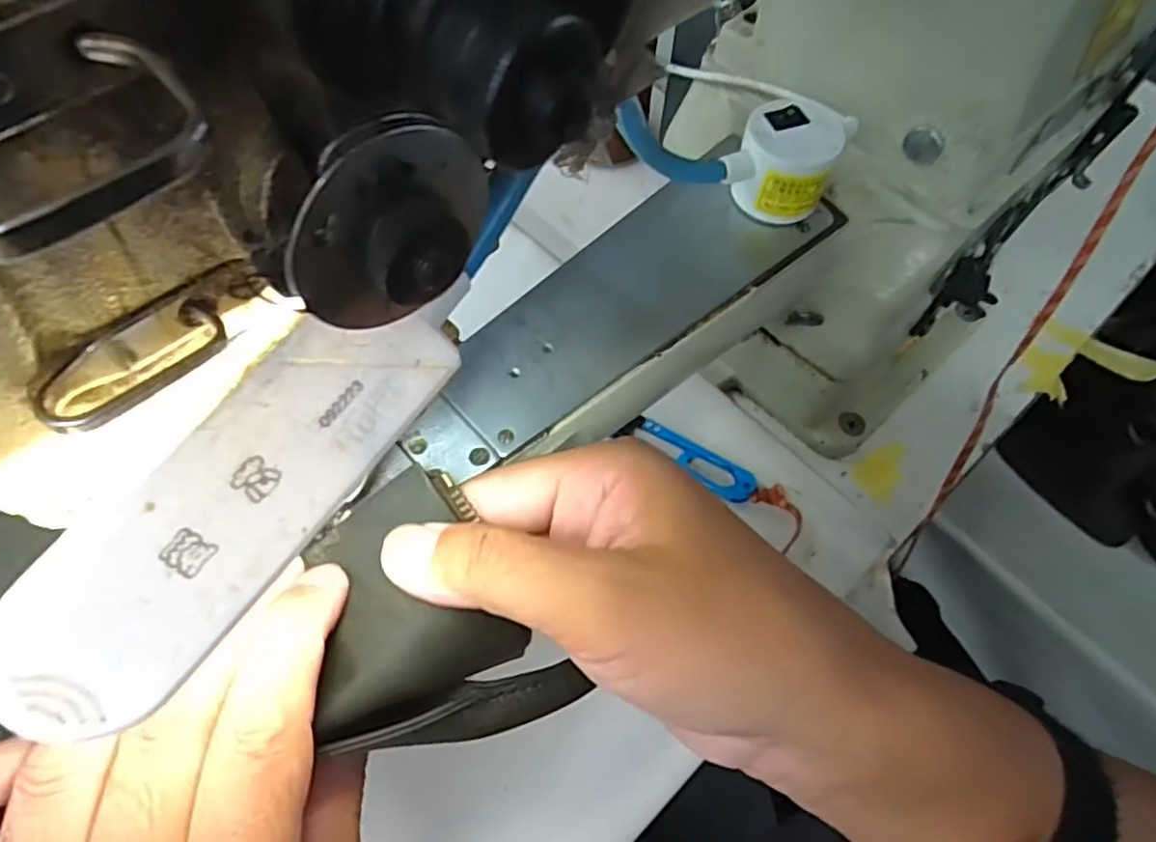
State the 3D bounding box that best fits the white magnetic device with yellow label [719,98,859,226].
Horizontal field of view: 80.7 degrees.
[{"bbox_3d":[0.081,-0.102,0.265,0.037,0.033,0.044,26,65,13],"label":"white magnetic device with yellow label"}]

